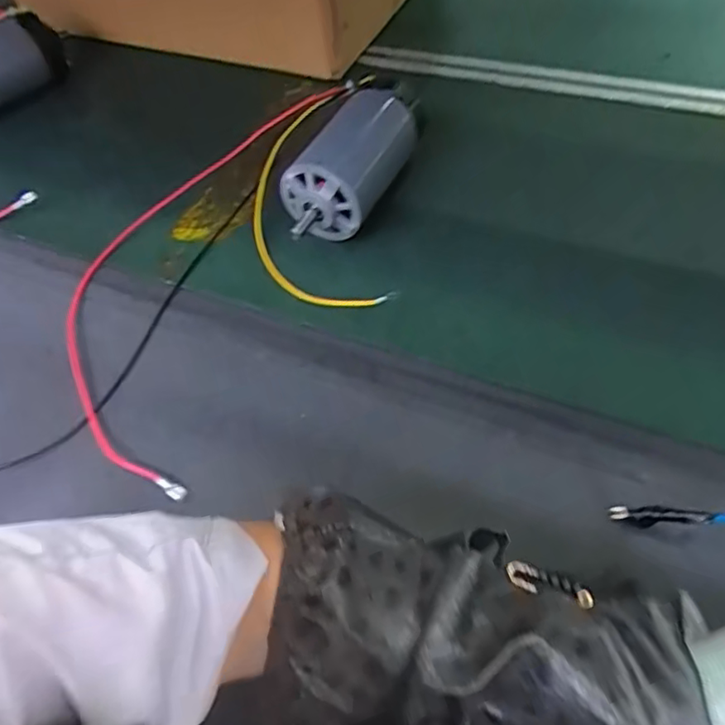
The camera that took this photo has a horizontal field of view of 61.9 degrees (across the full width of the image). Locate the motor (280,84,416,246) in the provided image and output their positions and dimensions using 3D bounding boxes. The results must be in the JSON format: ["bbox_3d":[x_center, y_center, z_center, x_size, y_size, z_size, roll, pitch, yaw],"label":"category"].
[{"bbox_3d":[-0.013,-0.187,0.573,0.071,0.065,0.194,19,59,18],"label":"motor"}]

